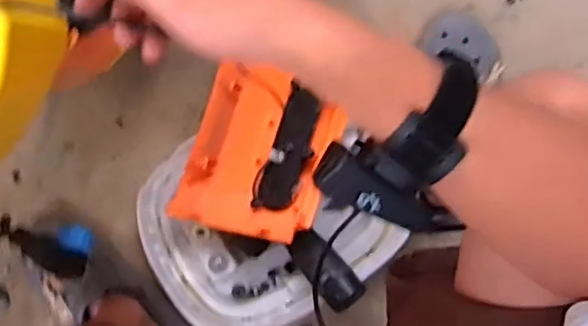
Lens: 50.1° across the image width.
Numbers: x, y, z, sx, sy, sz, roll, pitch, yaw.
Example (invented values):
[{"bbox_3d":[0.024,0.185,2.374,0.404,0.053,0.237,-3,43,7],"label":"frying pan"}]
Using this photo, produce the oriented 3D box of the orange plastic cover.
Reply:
[{"bbox_3d":[-0.044,-0.006,0.774,0.169,0.041,0.200,18,93,5],"label":"orange plastic cover"}]

